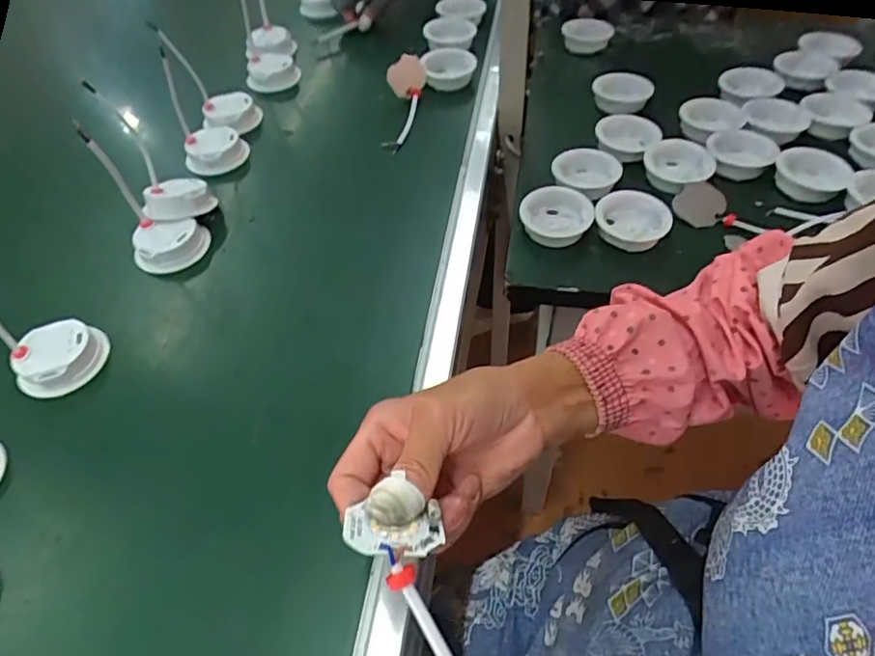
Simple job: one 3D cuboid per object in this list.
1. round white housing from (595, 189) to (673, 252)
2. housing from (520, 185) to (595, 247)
[{"bbox_3d":[0.191,-0.104,0.549,0.070,0.030,0.058,8,52,9],"label":"round white housing"},{"bbox_3d":[0.117,-0.112,0.557,0.068,0.028,0.057,8,52,9],"label":"housing"}]

